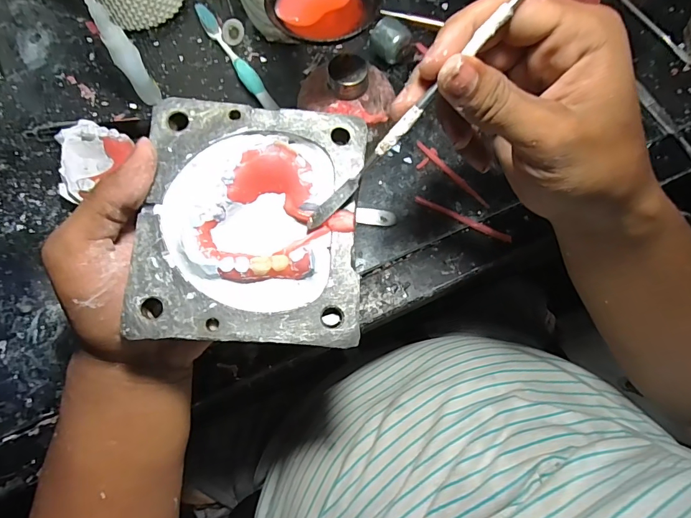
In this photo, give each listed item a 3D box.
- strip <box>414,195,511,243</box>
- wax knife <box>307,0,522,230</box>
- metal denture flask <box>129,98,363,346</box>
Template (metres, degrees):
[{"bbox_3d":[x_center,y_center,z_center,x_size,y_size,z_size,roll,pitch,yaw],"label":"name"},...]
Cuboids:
[{"bbox_3d":[0.092,-0.032,0.319,0.079,0.004,0.005,26,72,8],"label":"strip"},{"bbox_3d":[0.044,-0.081,0.193,0.183,0.008,0.008,-45,75,16],"label":"wax knife"},{"bbox_3d":[-0.047,-0.022,0.214,0.109,0.024,0.123,2,71,0],"label":"metal denture flask"}]

